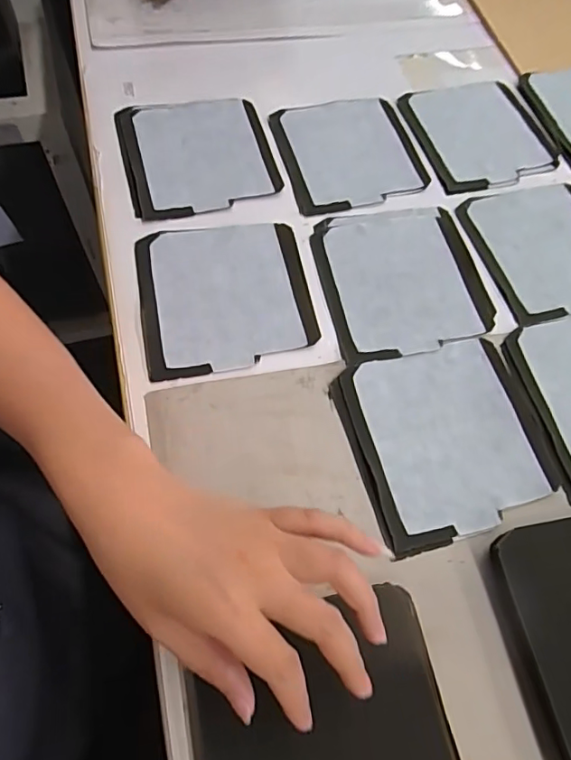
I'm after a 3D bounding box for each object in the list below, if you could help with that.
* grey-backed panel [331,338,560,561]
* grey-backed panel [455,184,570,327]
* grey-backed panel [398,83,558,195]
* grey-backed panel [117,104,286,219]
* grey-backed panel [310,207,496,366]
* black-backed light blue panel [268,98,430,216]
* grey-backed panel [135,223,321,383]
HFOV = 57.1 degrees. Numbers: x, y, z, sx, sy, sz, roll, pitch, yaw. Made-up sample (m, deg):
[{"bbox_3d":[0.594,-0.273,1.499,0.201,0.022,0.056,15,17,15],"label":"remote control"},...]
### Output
[{"bbox_3d":[0.113,0.040,0.374,0.132,0.005,0.133,-14,65,-10],"label":"grey-backed panel"},{"bbox_3d":[0.232,-0.118,0.464,0.125,0.008,0.136,-14,65,-10],"label":"grey-backed panel"},{"bbox_3d":[0.192,-0.248,0.523,0.131,0.006,0.137,-14,65,-10],"label":"grey-backed panel"},{"bbox_3d":[-0.078,-0.206,0.476,0.133,0.011,0.129,-14,65,-10],"label":"grey-backed panel"},{"bbox_3d":[0.098,-0.085,0.437,0.133,0.006,0.142,-9,64,-8],"label":"grey-backed panel"},{"bbox_3d":[0.060,-0.217,0.497,0.124,0.008,0.133,-11,65,-9],"label":"black-backed light blue panel"},{"bbox_3d":[-0.047,-0.070,0.413,0.130,0.009,0.133,-9,64,-8],"label":"grey-backed panel"}]

